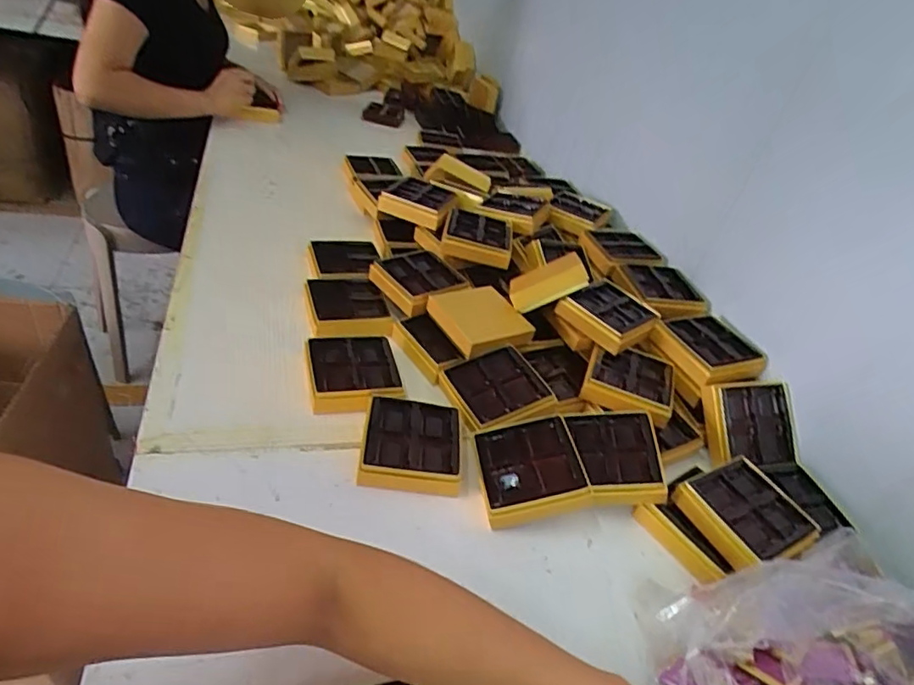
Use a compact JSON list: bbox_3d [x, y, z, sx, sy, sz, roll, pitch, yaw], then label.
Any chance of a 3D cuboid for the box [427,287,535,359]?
[{"bbox_3d":[0.029,-0.030,0.706,0.101,0.021,0.110,-10,43,-29],"label":"box"}]

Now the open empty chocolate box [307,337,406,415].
[{"bbox_3d":[-0.113,0.031,0.622,0.094,0.021,0.106,1,39,-17],"label":"open empty chocolate box"}]

